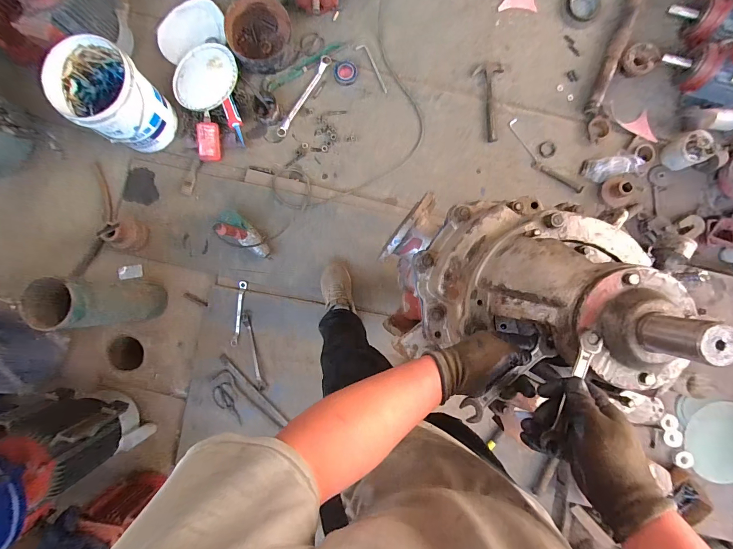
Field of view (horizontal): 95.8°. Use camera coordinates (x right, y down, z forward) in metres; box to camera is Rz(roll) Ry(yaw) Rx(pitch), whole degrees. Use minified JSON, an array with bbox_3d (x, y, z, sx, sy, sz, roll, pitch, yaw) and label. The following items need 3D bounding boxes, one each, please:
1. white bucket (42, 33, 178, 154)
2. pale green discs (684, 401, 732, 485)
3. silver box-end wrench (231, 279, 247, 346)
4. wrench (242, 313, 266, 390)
[{"bbox_3d":[-0.940,-0.650,1.238,0.303,0.298,0.289,0,88,1],"label":"white bucket"},{"bbox_3d":[1.372,0.647,1.274,0.314,0.017,0.300,0,93,-4],"label":"pale green discs"},{"bbox_3d":[-0.523,0.160,1.351,0.028,0.018,0.262,7,88,1],"label":"silver box-end wrench"},{"bbox_3d":[-0.456,0.310,1.337,0.028,0.013,0.308,-14,88,1],"label":"wrench"}]

